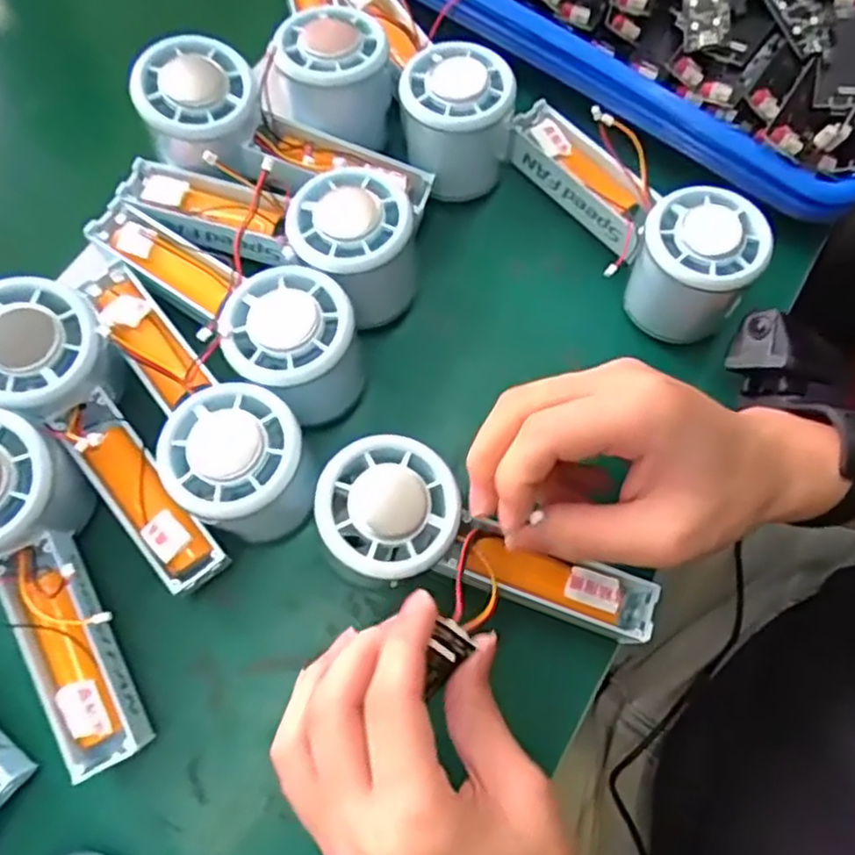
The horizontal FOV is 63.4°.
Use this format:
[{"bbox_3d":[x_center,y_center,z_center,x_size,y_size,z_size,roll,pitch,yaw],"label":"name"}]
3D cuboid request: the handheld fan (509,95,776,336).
[{"bbox_3d":[0.107,-0.117,0.357,0.055,0.053,0.150,-29,74,-11],"label":"handheld fan"}]

